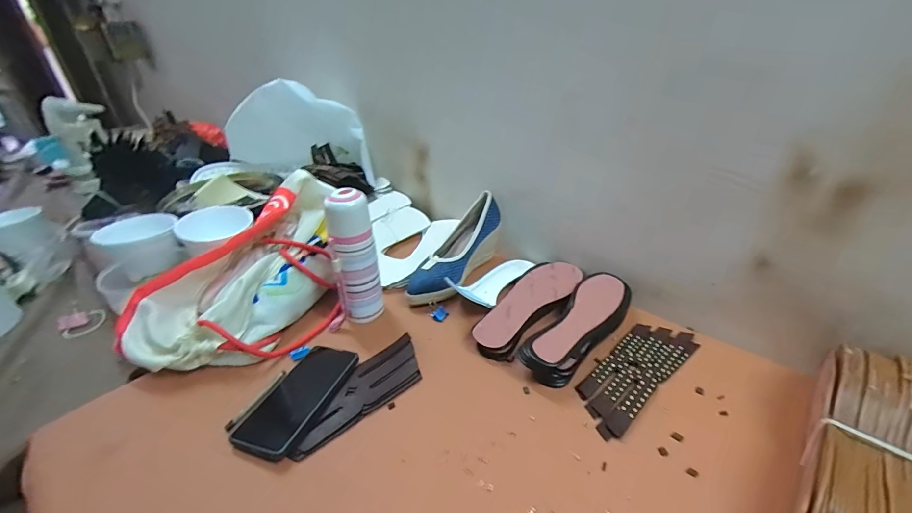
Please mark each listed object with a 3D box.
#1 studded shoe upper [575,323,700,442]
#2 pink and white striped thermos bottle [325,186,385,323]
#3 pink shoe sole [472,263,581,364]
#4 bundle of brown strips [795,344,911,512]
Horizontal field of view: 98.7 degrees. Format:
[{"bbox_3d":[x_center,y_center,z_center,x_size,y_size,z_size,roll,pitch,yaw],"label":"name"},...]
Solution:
[{"bbox_3d":[0.238,0.149,0.521,0.220,0.006,0.076,-25,38,-33],"label":"studded shoe upper"},{"bbox_3d":[-0.148,0.005,0.582,0.059,0.198,0.053,-5,31,-4],"label":"pink and white striped thermos bottle"},{"bbox_3d":[0.112,0.072,0.623,0.098,0.028,0.240,22,38,35],"label":"pink shoe sole"},{"bbox_3d":[0.388,0.189,0.377,0.084,0.082,0.229,24,39,36],"label":"bundle of brown strips"}]

